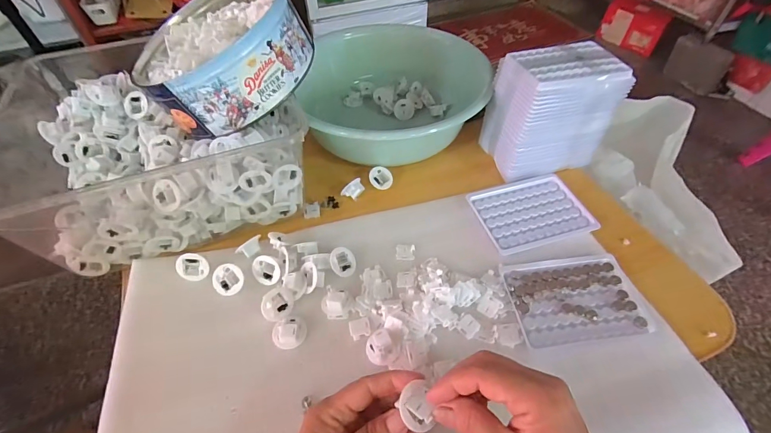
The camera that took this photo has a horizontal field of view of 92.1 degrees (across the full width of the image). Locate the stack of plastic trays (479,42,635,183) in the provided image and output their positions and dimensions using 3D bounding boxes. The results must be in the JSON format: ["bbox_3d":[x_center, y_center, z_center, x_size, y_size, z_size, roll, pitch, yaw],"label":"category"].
[{"bbox_3d":[0.216,-0.140,0.493,0.133,0.133,0.097,-12,51,-8],"label":"stack of plastic trays"}]

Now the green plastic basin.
[{"bbox_3d":[0.014,-0.186,0.586,0.268,0.103,0.268,-1,50,1],"label":"green plastic basin"}]

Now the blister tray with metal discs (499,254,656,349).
[{"bbox_3d":[0.191,0.081,0.380,0.126,0.009,0.092,-7,51,-4],"label":"blister tray with metal discs"}]

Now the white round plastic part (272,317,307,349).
[{"bbox_3d":[-0.093,0.113,0.362,0.032,0.015,0.027,-29,55,-21],"label":"white round plastic part"}]

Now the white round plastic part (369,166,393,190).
[{"bbox_3d":[-0.007,-0.051,0.508,0.033,0.016,0.033,3,76,-12],"label":"white round plastic part"}]

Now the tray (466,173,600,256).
[{"bbox_3d":[0.177,-0.007,0.459,0.130,0.006,0.100,-14,51,-10],"label":"tray"}]

